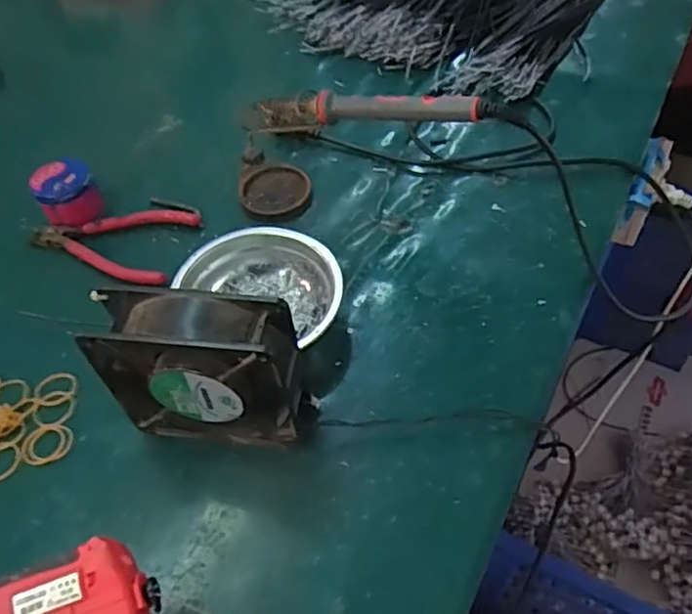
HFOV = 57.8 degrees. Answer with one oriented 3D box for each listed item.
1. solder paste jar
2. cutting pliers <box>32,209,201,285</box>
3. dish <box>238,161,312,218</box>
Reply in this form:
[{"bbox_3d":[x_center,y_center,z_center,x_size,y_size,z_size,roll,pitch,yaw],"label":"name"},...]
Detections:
[{"bbox_3d":[-0.259,-0.105,0.583,0.051,0.045,0.048,-2,52,2],"label":"solder paste jar"},{"bbox_3d":[-0.214,-0.068,0.576,0.136,0.013,0.083,15,54,14],"label":"cutting pliers"},{"bbox_3d":[-0.068,-0.112,0.595,0.066,0.012,0.060,-2,52,2],"label":"dish"}]

